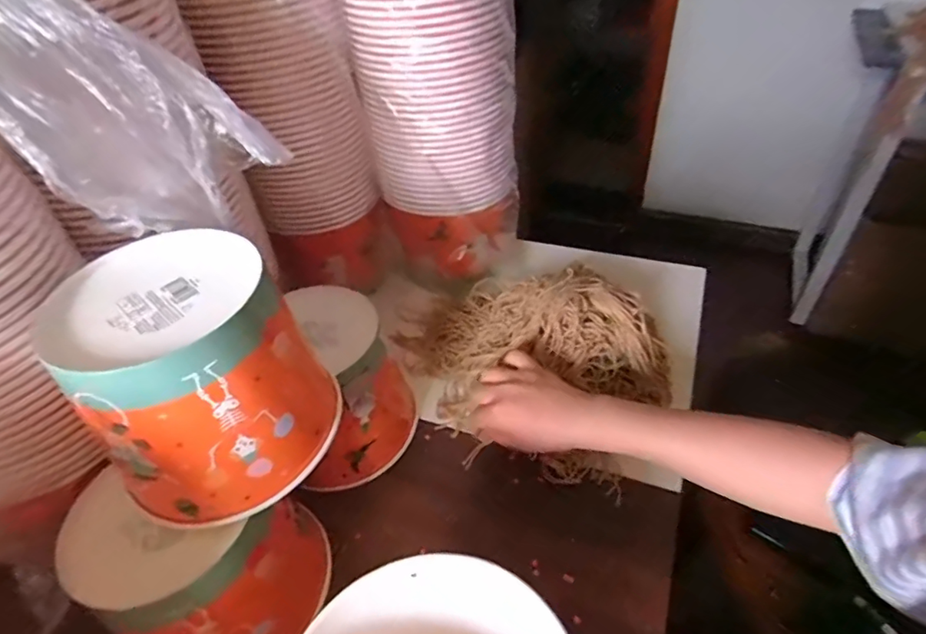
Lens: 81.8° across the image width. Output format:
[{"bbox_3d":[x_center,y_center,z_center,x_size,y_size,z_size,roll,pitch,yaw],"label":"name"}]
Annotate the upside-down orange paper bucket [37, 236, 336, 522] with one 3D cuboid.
[{"bbox_3d":[-0.167,0.039,0.356,0.137,0.136,0.128,-3,43,2],"label":"upside-down orange paper bucket"}]

